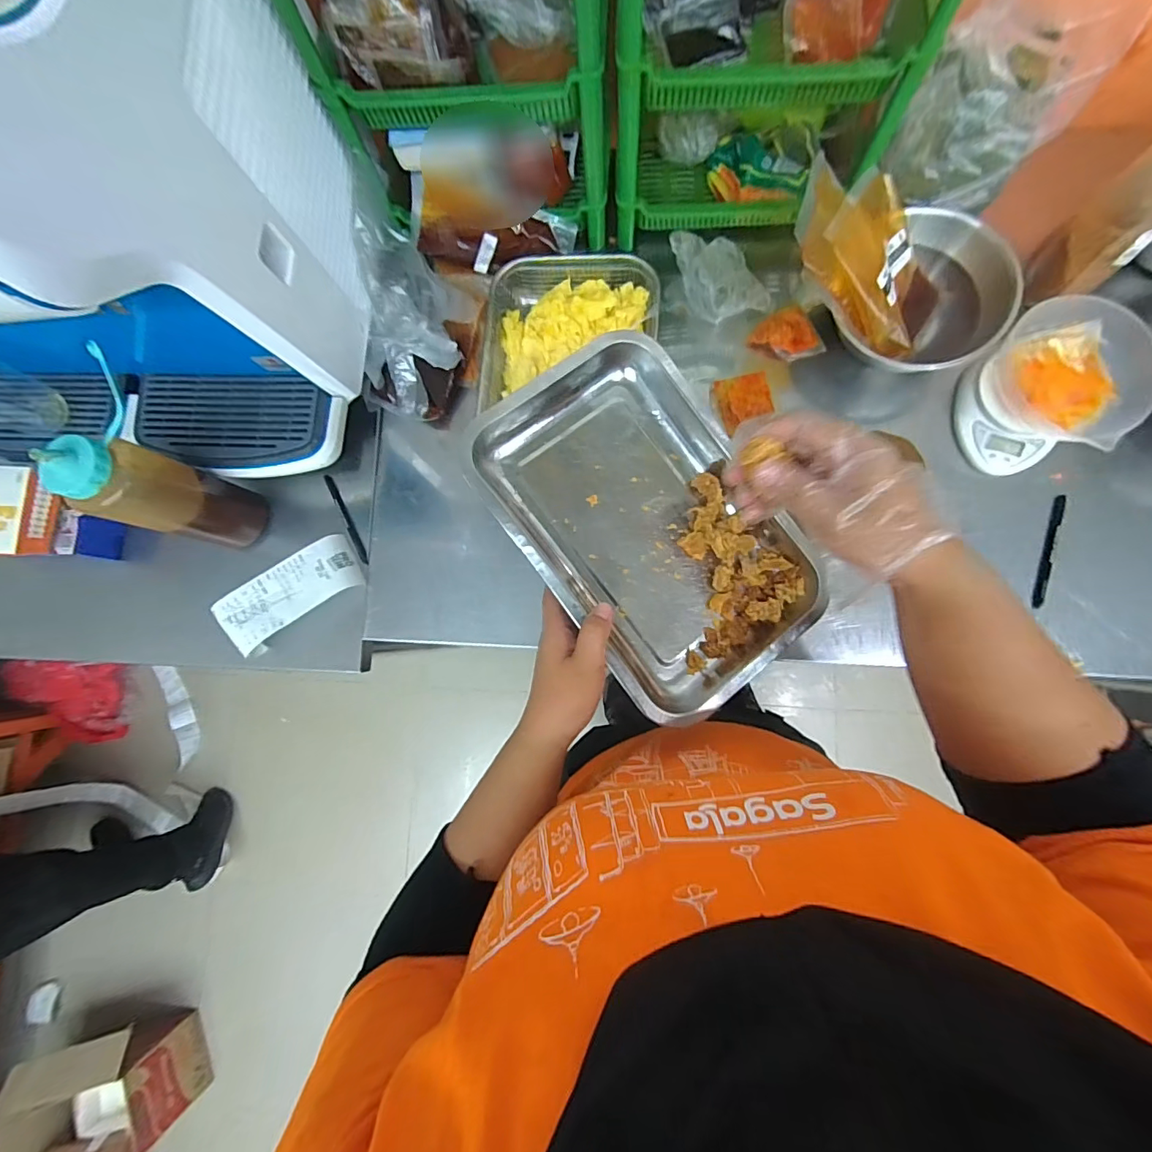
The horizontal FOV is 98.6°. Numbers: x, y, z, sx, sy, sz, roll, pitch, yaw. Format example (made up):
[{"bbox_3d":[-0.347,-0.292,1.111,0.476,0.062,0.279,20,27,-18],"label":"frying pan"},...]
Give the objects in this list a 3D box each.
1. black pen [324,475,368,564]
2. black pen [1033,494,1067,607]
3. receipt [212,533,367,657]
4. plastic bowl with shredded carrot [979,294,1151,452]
[{"bbox_3d":[-0.307,-0.076,0.664,0.011,0.007,0.133,-28,82,2],"label":"black pen"},{"bbox_3d":[0.552,-0.029,0.577,0.015,0.008,0.133,14,85,7],"label":"black pen"},{"bbox_3d":[-0.365,0.019,0.635,0.176,0.027,0.077,-37,81,-15],"label":"receipt"},{"bbox_3d":[0.549,-0.226,0.558,0.158,0.063,0.148,-1,84,5],"label":"plastic bowl with shredded carrot"}]

